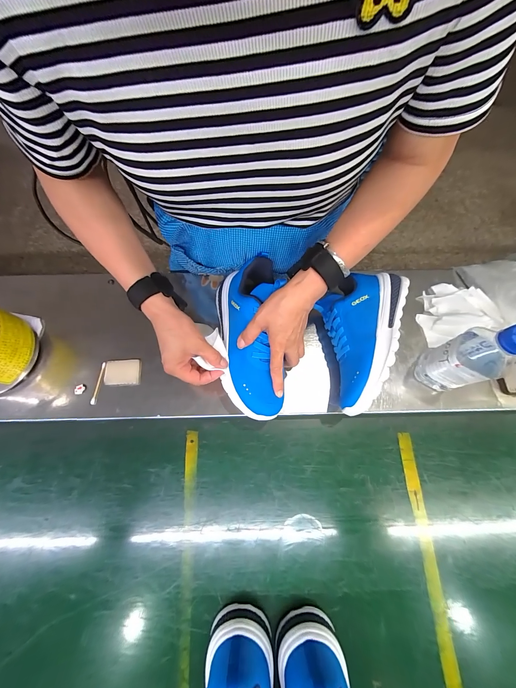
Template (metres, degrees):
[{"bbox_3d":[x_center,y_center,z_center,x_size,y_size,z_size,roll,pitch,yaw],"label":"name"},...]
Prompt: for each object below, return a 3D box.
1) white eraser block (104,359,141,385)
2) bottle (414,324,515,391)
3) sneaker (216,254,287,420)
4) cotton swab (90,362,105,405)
[{"bbox_3d":[-0.224,0.047,0.424,0.056,0.008,0.041,-4,70,-2],"label":"white eraser block"},{"bbox_3d":[0.292,0.020,0.357,0.065,0.162,0.066,-19,71,-7],"label":"bottle"},{"bbox_3d":[-0.014,-0.011,0.372,0.088,0.086,0.226,-4,81,-2],"label":"sneaker"},{"bbox_3d":[-0.260,0.064,0.419,0.008,0.004,0.068,4,70,1],"label":"cotton swab"}]

